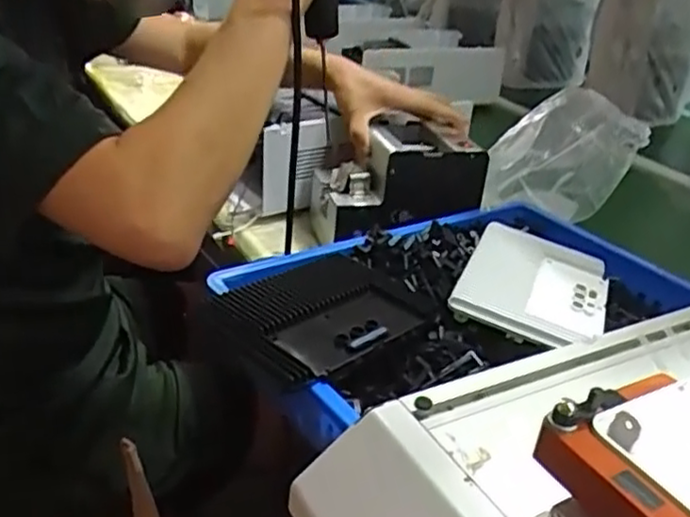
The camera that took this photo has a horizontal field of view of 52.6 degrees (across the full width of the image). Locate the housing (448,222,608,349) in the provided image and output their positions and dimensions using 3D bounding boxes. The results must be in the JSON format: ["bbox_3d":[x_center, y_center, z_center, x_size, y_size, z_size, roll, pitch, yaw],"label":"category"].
[{"bbox_3d":[0.183,0.021,0.666,0.130,0.023,0.176,16,30,17],"label":"housing"}]

